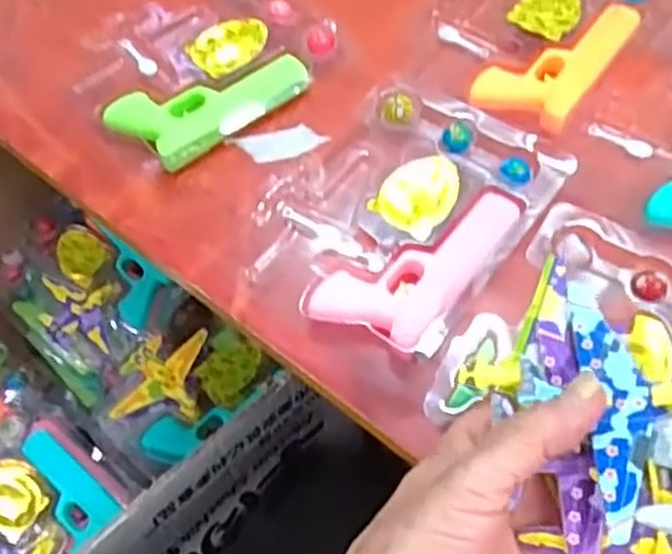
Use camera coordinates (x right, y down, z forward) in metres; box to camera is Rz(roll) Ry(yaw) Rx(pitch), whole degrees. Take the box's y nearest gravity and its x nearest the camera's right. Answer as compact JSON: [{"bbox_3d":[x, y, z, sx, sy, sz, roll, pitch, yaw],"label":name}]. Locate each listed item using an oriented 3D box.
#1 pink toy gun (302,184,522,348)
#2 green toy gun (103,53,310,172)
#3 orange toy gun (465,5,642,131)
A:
[{"bbox_3d":[0.047,-0.007,0.408,0.059,0.011,0.122,38,68,24],"label":"pink toy gun"},{"bbox_3d":[-0.079,-0.112,0.480,0.117,0.018,0.056,-35,62,-16],"label":"green toy gun"},{"bbox_3d":[0.138,-0.137,0.480,0.058,0.007,0.119,32,66,21],"label":"orange toy gun"}]

